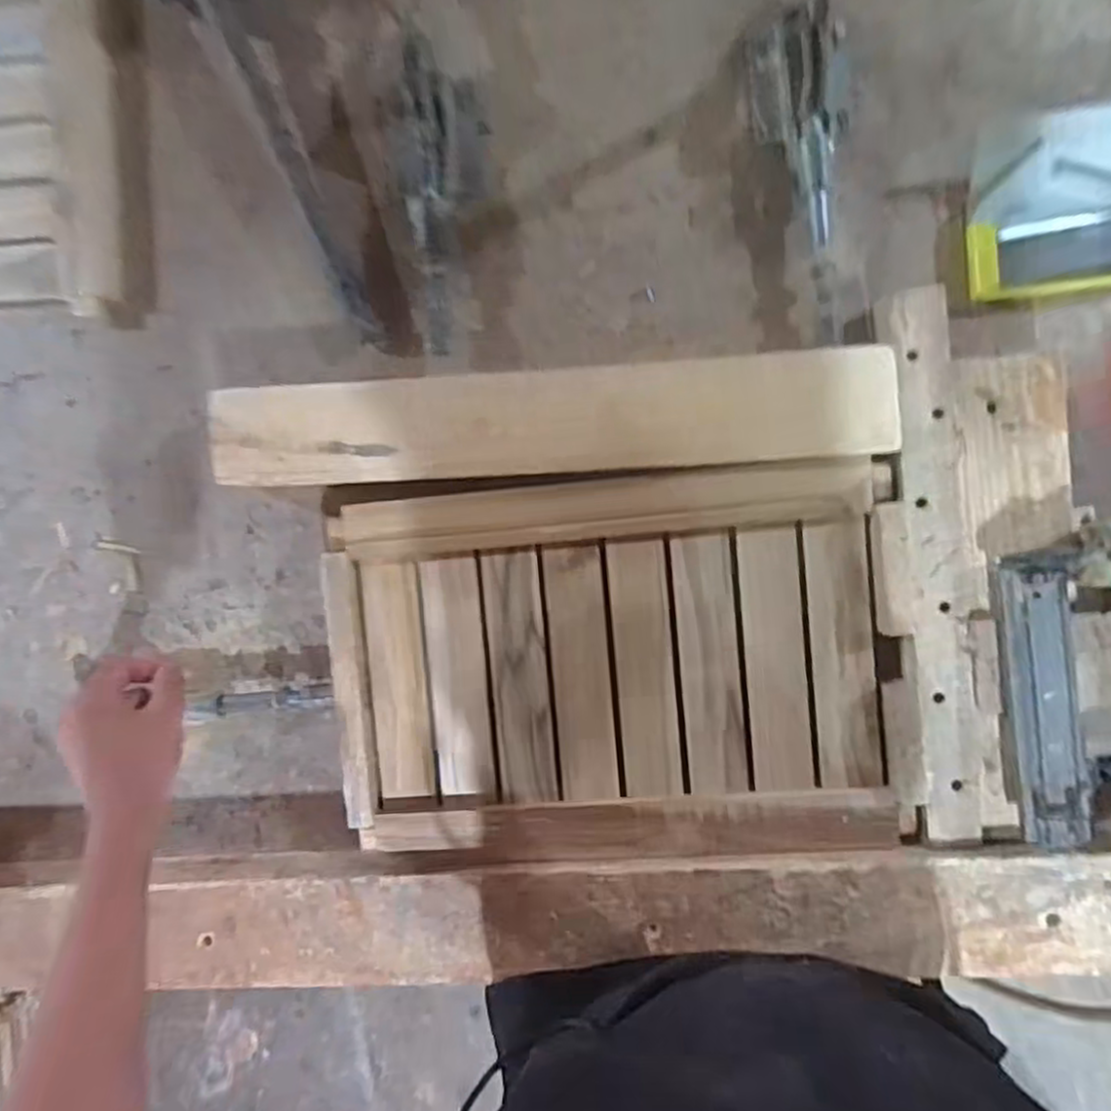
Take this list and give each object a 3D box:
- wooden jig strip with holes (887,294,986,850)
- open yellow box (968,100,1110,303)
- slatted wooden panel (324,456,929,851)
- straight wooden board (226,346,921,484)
[{"bbox_3d":[0.287,0.010,0.523,0.046,0.011,0.404,-6,93,7],"label":"wooden jig strip with holes"},{"bbox_3d":[0.373,-0.259,0.522,0.116,0.034,0.124,-3,94,5],"label":"open yellow box"},{"bbox_3d":[0.044,0.090,0.575,0.451,0.052,0.295,-4,94,5],"label":"slatted wooden panel"},{"bbox_3d":[-0.013,-0.102,0.542,0.516,0.023,0.078,-2,93,7],"label":"straight wooden board"}]

